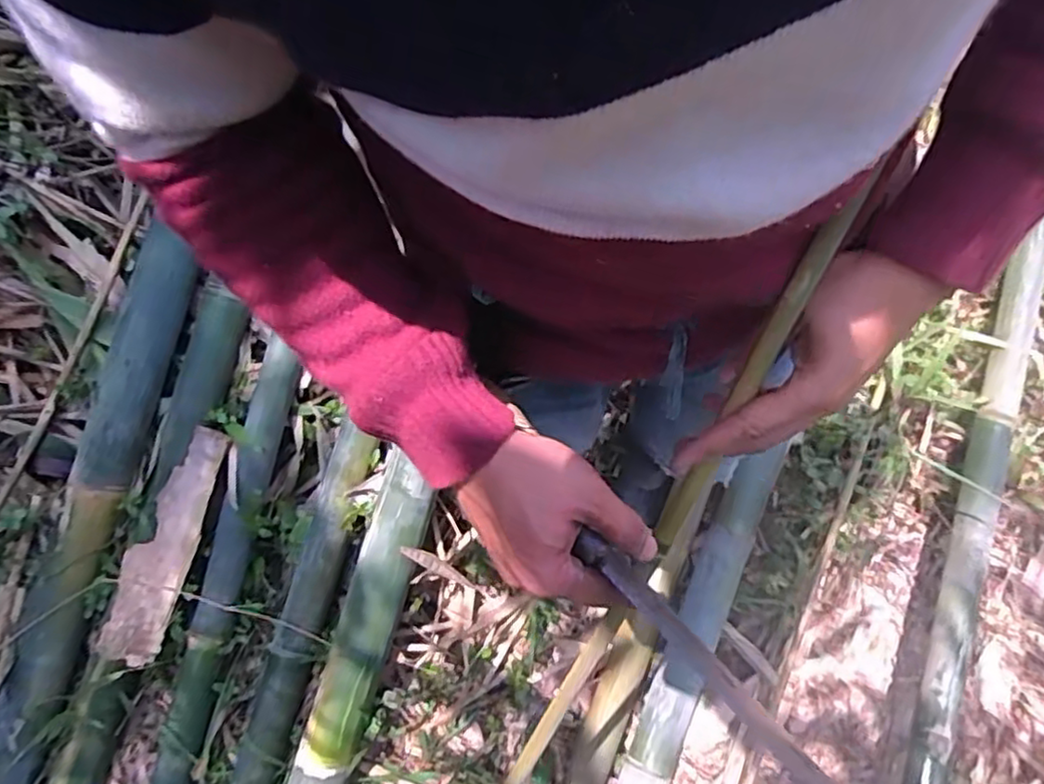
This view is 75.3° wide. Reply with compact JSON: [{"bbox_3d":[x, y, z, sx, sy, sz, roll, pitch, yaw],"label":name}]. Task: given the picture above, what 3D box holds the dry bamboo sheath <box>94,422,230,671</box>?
[{"bbox_3d":[-0.569,0.239,1.079,0.096,0.032,0.371,19,83,7],"label":"dry bamboo sheath"}]

